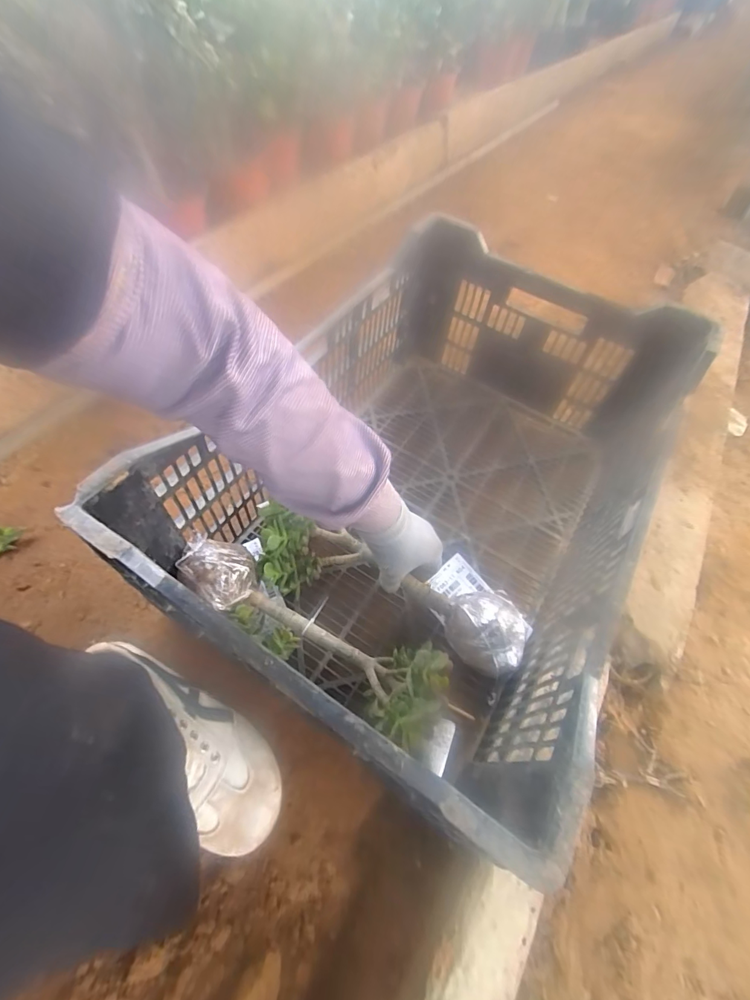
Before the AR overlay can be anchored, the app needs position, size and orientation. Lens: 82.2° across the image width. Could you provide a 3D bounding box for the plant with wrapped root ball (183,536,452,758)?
[{"bbox_3d":[-0.061,0.131,0.440,0.285,0.084,0.085,29,58,16],"label":"plant with wrapped root ball"}]

